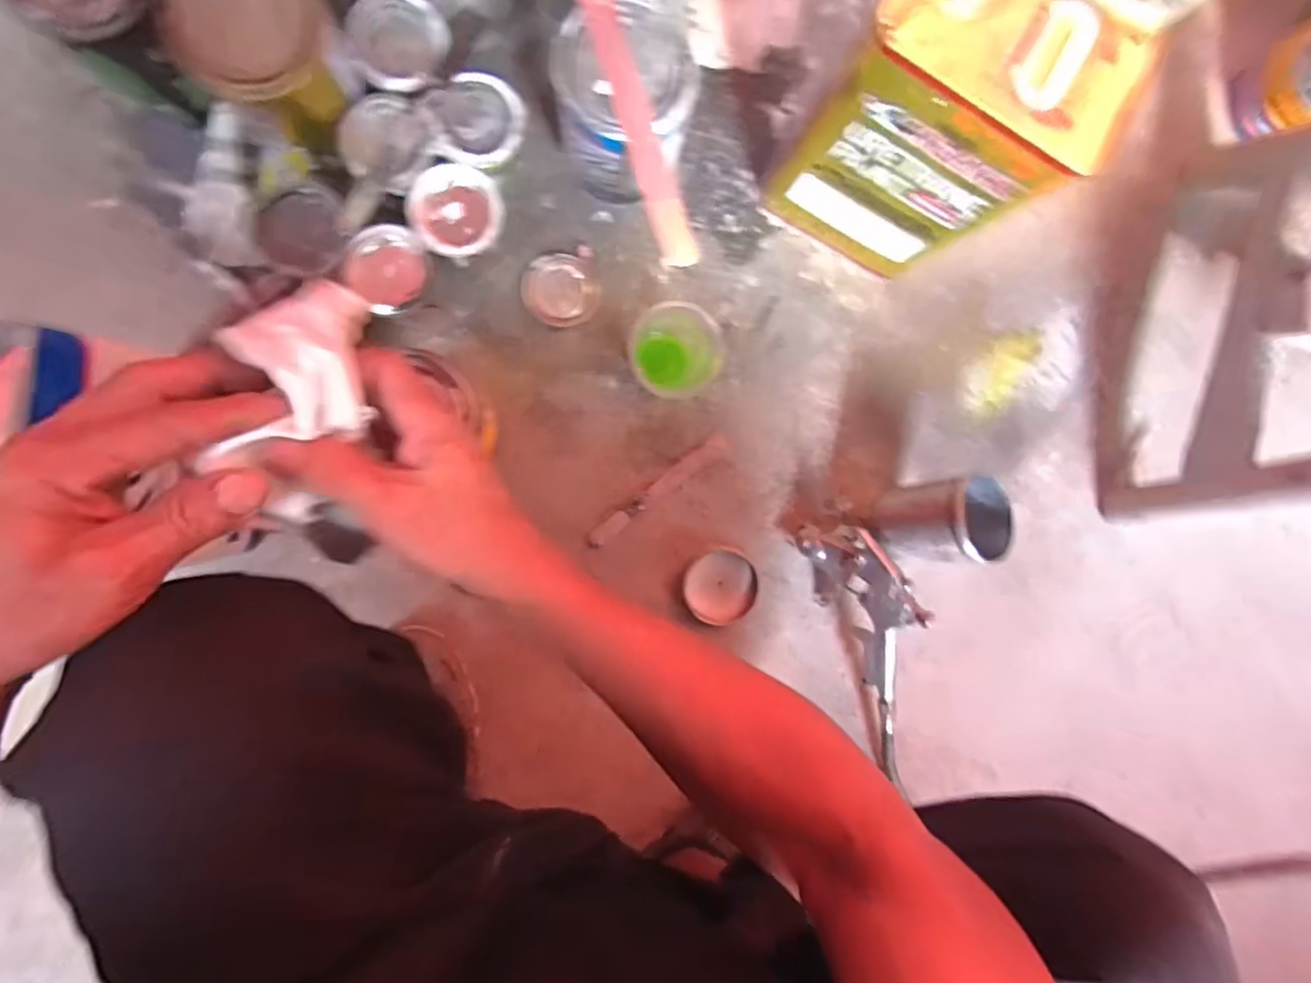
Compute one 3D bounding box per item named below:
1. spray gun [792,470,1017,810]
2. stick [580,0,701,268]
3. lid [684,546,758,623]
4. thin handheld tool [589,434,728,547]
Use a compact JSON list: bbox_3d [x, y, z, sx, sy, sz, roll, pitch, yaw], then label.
[{"bbox_3d":[0.260,0.126,0.579,0.161,0.142,0.270,-20,94,-6],"label":"spray gun"},{"bbox_3d":[-0.020,-0.298,0.460,0.027,0.014,0.261,-20,96,-5],"label":"stick"},{"bbox_3d":[0.064,0.093,0.611,0.070,0.016,0.073,0,94,-6],"label":"lid"},{"bbox_3d":[0.003,-0.002,0.607,0.166,0.005,0.018,-38,96,-4],"label":"thin handheld tool"}]

